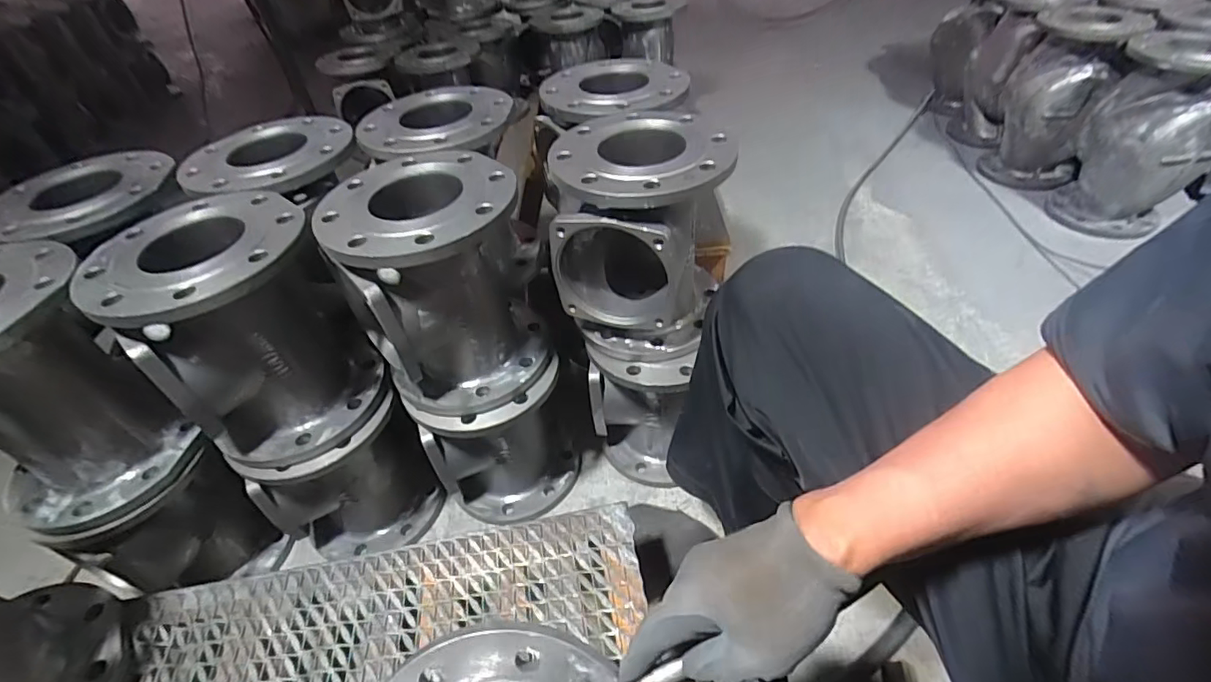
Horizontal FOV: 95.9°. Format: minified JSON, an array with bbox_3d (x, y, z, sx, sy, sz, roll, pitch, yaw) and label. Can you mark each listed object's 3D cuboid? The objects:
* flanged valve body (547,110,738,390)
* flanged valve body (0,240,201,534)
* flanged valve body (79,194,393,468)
[{"bbox_3d":[0.047,-0.122,0.711,0.206,0.261,0.235,10,46,16],"label":"flanged valve body"},{"bbox_3d":[-0.628,0.053,0.607,0.205,0.249,0.205,31,55,32],"label":"flanged valve body"},{"bbox_3d":[-0.428,-0.022,0.661,0.210,0.250,0.249,-33,50,-26],"label":"flanged valve body"}]

